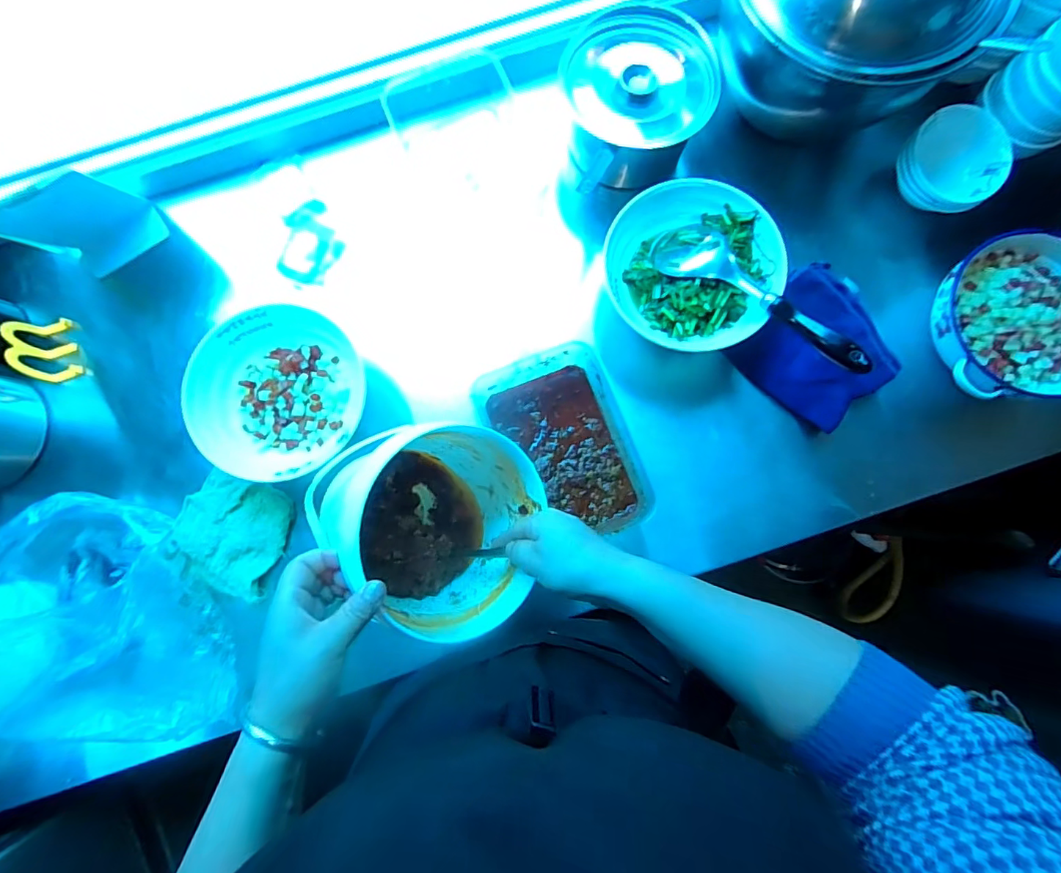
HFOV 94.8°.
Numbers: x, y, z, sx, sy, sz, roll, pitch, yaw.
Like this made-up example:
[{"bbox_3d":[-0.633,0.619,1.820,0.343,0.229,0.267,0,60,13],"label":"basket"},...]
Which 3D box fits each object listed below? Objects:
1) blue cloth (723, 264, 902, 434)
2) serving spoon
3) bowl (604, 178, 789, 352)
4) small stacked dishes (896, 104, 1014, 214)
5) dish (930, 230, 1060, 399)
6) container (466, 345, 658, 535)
[{"bbox_3d":[0.349,-0.107,0.586,0.159,0.026,0.156,44,86,6],"label":"blue cloth"},{"bbox_3d":[0.242,-0.155,0.523,0.065,0.024,0.260,-44,67,-4],"label":"serving spoon"},{"bbox_3d":[0.185,-0.193,0.562,0.181,0.070,0.186,0,83,2],"label":"bowl"},{"bbox_3d":[0.494,-0.323,0.579,0.109,0.048,0.107,43,99,-8],"label":"small stacked dishes"},{"bbox_3d":[0.550,-0.132,0.561,0.184,0.079,0.178,0,83,2],"label":"dish"},{"bbox_3d":[0.039,0.012,0.553,0.149,0.059,0.211,-22,83,-1],"label":"container"}]

